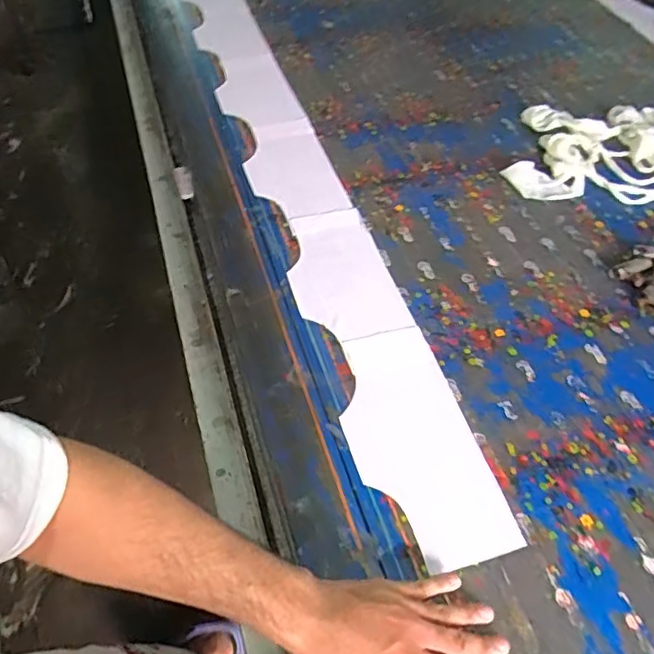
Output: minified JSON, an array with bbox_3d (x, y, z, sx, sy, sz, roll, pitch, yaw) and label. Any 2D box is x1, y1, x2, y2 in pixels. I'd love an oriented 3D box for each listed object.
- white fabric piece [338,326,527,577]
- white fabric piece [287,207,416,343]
[{"bbox_3d":[0.095,0.123,0.640,0.136,0.008,0.284,-11,52,-14],"label":"white fabric piece"},{"bbox_3d":[0.015,-0.080,0.789,0.136,0.007,0.237,-10,51,-13],"label":"white fabric piece"}]

